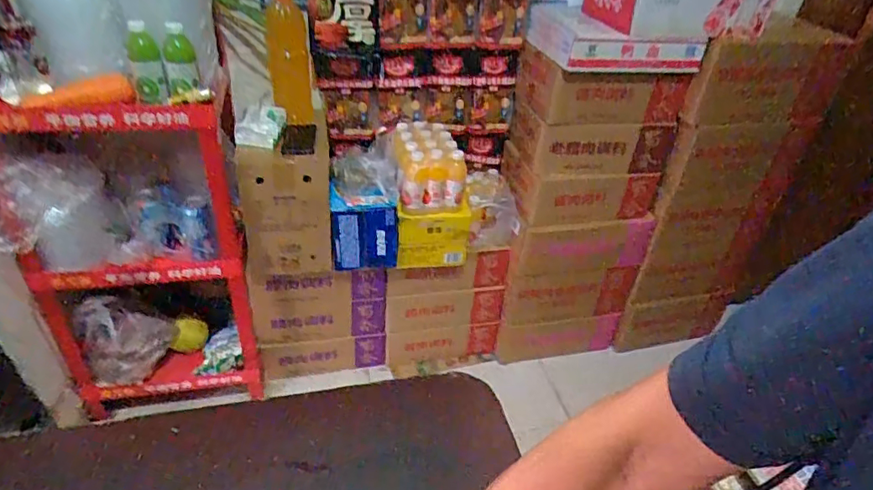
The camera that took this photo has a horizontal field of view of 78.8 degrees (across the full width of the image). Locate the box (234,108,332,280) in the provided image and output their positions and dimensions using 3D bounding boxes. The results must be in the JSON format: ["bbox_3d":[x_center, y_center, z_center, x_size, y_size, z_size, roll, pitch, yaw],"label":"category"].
[{"bbox_3d":[-0.403,-0.136,1.444,0.219,0.363,0.246,-4,37,-13],"label":"box"}]

